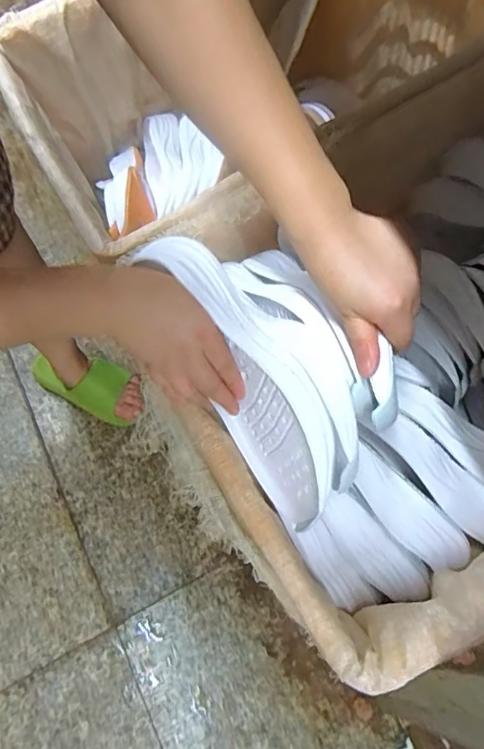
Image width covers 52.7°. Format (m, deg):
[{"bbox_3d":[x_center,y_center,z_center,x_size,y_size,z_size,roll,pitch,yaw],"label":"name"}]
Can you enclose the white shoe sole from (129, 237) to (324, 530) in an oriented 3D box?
[{"bbox_3d":[-0.003,0.002,0.417,0.059,0.091,0.267,-26,92,-15],"label":"white shoe sole"}]

